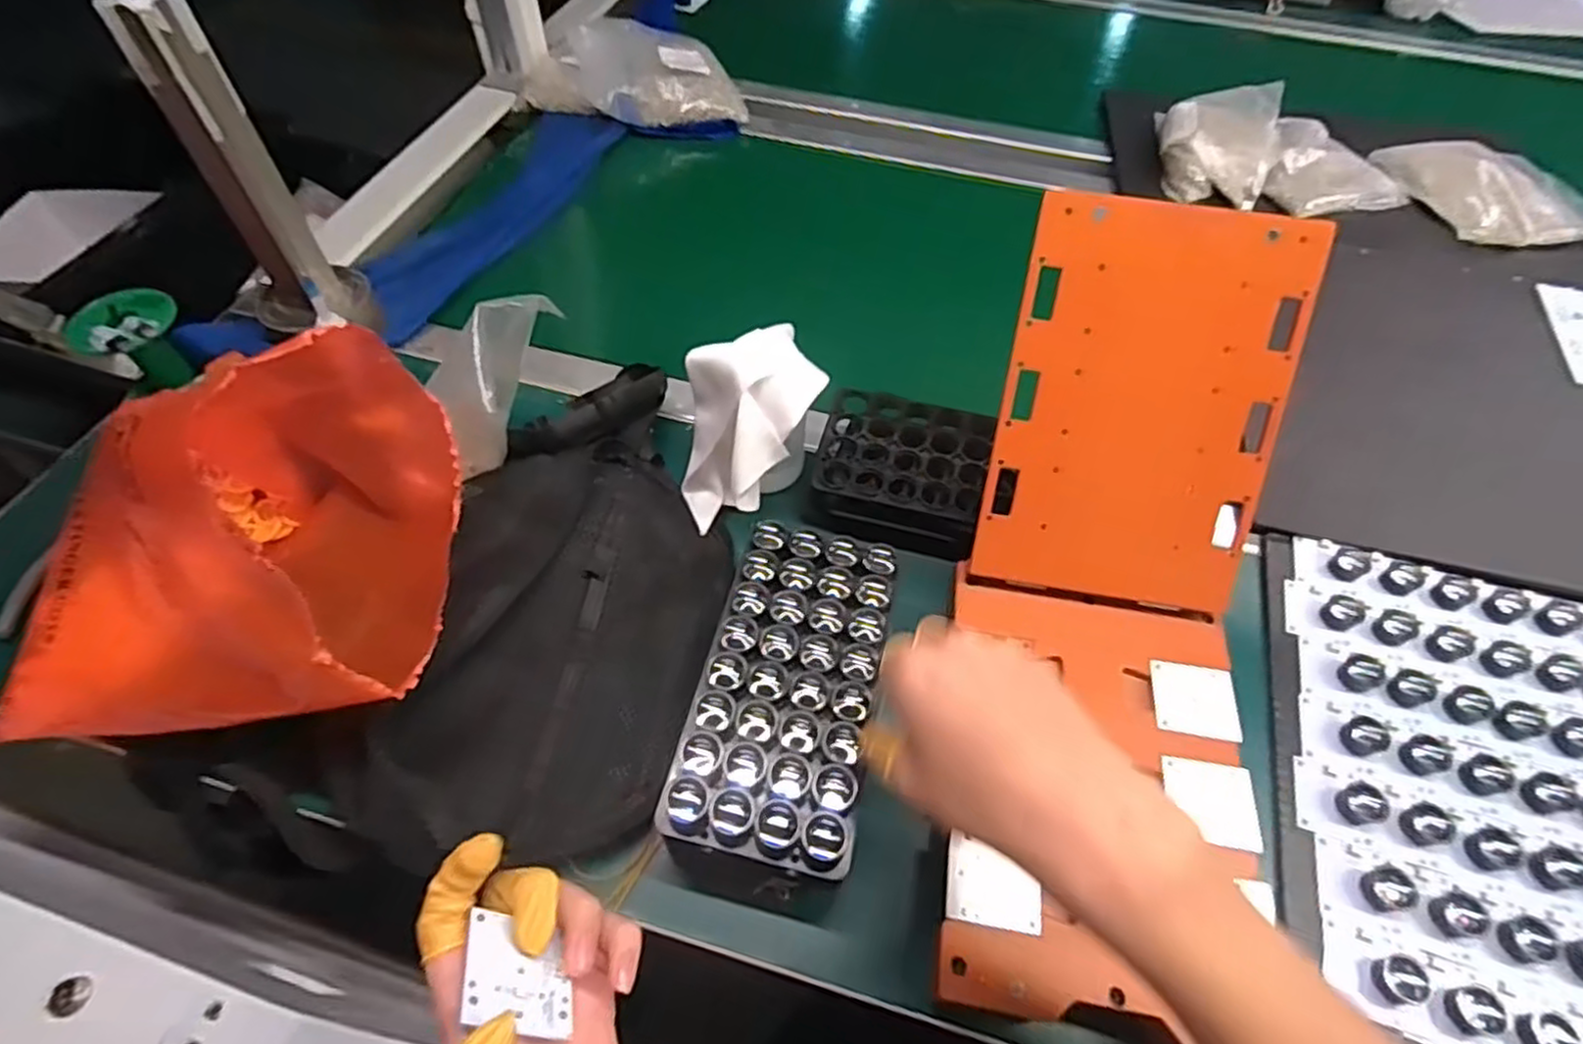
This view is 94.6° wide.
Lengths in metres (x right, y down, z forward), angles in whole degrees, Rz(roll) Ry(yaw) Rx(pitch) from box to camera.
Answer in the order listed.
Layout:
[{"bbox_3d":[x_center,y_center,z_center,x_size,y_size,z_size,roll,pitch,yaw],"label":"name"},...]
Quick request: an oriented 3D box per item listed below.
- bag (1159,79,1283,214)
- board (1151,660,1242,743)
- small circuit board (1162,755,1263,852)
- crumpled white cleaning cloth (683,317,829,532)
[{"bbox_3d":[0.470,-0.423,0.811,0.115,0.059,0.168,16,57,9],"label":"bag"},{"bbox_3d":[0.243,0.106,0.437,0.047,0.004,0.044,9,56,4],"label":"board"},{"bbox_3d":[0.233,0.155,0.404,0.046,0.005,0.045,9,53,4],"label":"small circuit board"},{"bbox_3d":[-0.028,-0.069,0.510,0.104,0.098,0.097,-12,57,-10],"label":"crumpled white cleaning cloth"}]

